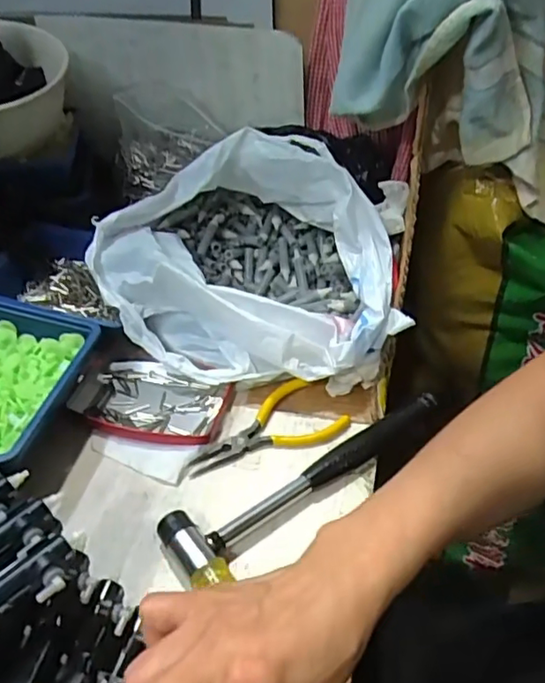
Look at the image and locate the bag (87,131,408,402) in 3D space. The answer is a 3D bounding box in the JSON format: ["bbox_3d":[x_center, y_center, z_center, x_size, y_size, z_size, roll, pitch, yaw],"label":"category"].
[{"bbox_3d":[-0.013,-0.079,0.518,0.260,0.138,0.219,16,43,17],"label":"bag"}]

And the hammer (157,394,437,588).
[{"bbox_3d":[0.031,0.093,0.413,0.226,0.021,0.055,-26,48,-28],"label":"hammer"}]

